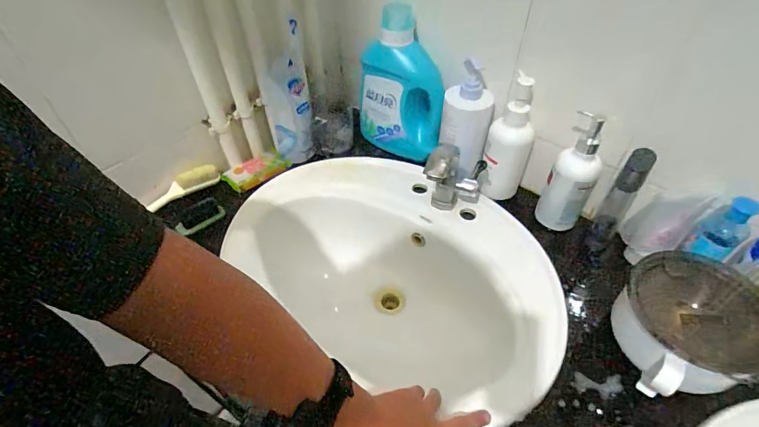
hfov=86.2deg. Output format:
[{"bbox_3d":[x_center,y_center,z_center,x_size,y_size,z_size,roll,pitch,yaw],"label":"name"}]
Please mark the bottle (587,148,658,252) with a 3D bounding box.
[{"bbox_3d":[0.354,-0.016,0.603,0.038,0.167,0.052,25,52,23],"label":"bottle"}]

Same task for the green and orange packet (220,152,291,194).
[{"bbox_3d":[-0.235,-0.078,0.780,0.116,0.032,0.067,-31,53,-26],"label":"green and orange packet"}]

